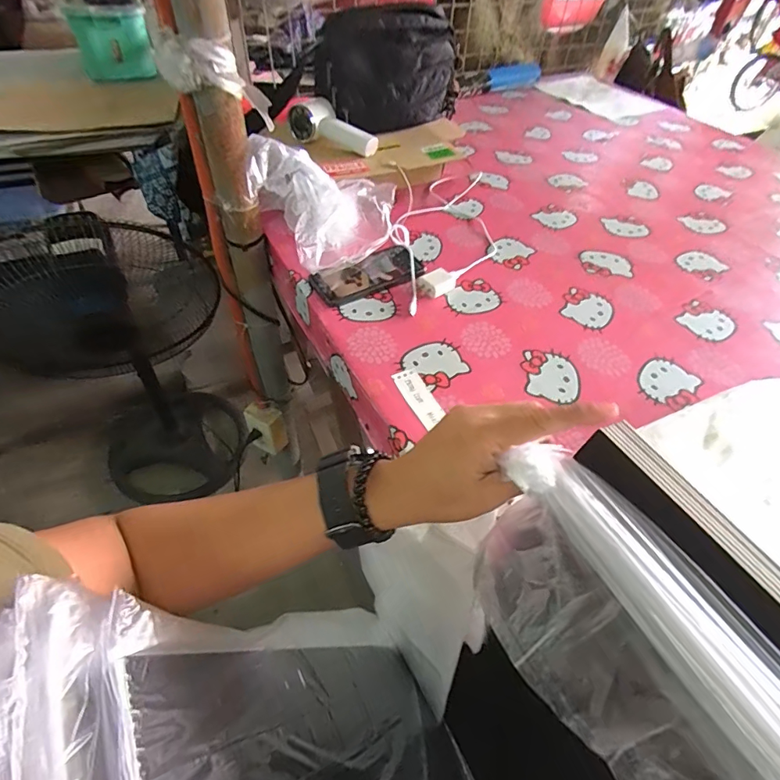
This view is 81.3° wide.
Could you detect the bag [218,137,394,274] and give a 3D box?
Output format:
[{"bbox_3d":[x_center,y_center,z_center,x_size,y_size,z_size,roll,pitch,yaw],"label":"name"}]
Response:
[{"bbox_3d":[-0.115,-0.288,0.688,0.215,0.140,0.182,27,54,20],"label":"bag"}]

